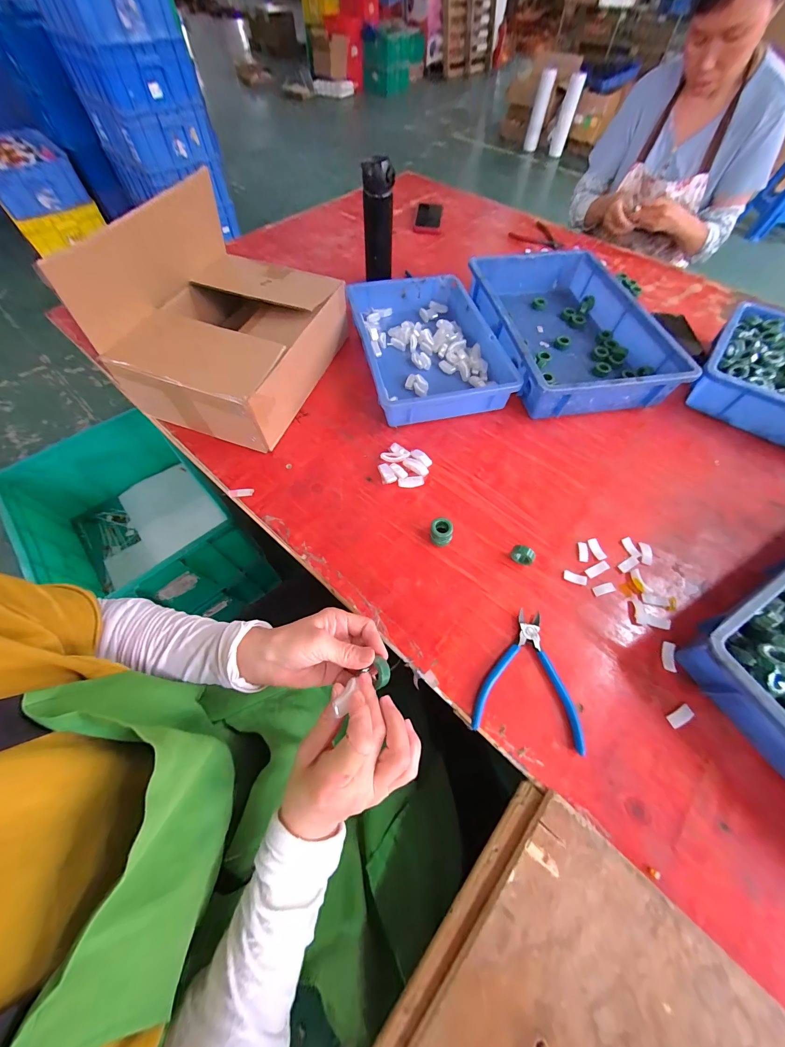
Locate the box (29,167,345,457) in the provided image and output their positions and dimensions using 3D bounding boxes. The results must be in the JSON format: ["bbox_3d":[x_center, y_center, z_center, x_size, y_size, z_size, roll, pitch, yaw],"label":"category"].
[{"bbox_3d":[-0.281,-0.345,0.547,0.293,0.228,0.343,16,62,8],"label":"box"}]

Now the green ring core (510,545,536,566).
[{"bbox_3d":[0.177,0.045,0.453,0.030,0.028,0.017,17,62,8],"label":"green ring core"}]

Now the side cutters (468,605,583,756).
[{"bbox_3d":[0.161,0.176,0.391,0.115,0.013,0.138,13,61,6],"label":"side cutters"}]

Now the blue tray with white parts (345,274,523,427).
[{"bbox_3d":[0.066,-0.347,0.648,0.252,0.065,0.361,-12,62,-8],"label":"blue tray with white parts"}]

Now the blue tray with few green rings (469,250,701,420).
[{"bbox_3d":[0.345,-0.402,0.682,0.299,0.079,0.441,-8,61,-6],"label":"blue tray with few green rings"}]

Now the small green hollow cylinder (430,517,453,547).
[{"bbox_3d":[0.068,0.014,0.470,0.029,0.031,0.030,0,61,-1],"label":"small green hollow cylinder"}]

